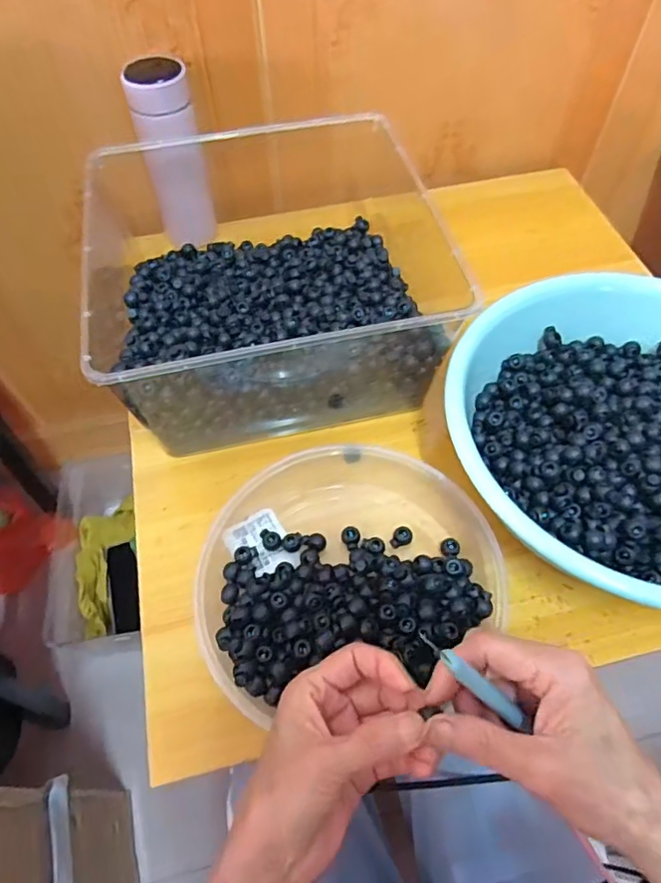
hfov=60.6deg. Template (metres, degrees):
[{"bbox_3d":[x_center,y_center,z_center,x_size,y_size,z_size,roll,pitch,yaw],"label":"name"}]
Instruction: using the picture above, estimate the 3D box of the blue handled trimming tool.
[{"bbox_3d":[0.069,0.114,0.269,0.082,0.005,0.009,46,62,-21],"label":"blue handled trimming tool"}]

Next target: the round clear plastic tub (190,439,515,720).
[{"bbox_3d":[0.012,0.088,0.455,0.221,0.053,0.203,0,58,1],"label":"round clear plastic tub"}]

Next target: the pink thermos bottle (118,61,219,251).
[{"bbox_3d":[-0.170,-0.308,0.621,0.062,0.173,0.060,-11,59,-6],"label":"pink thermos bottle"}]

